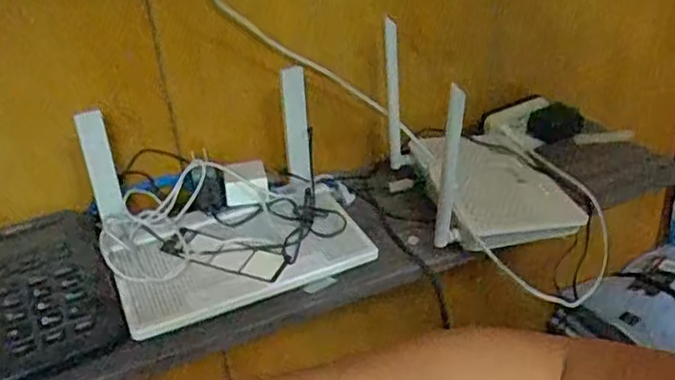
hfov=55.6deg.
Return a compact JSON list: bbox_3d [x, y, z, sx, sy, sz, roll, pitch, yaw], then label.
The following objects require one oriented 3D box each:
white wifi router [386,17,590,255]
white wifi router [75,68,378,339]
[{"bbox_3d":[0.154,-0.061,0.661,0.153,0.165,0.205,-10,29,-8],"label":"white wifi router"},{"bbox_3d":[-0.104,-0.003,0.592,0.226,0.140,0.171,-17,31,-21],"label":"white wifi router"}]

